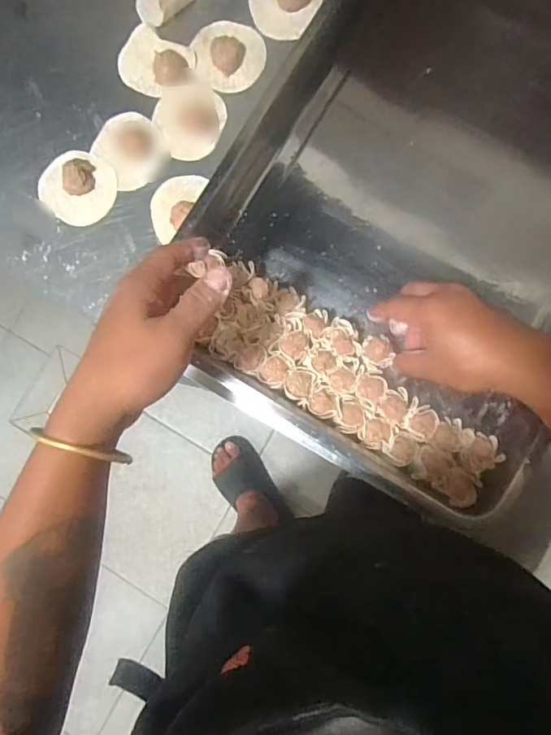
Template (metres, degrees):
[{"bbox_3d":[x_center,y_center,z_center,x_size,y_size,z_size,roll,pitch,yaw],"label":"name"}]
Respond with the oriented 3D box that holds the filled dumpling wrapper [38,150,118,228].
[{"bbox_3d":[-0.219,-0.201,0.536,0.082,0.025,0.076,0,87,2],"label":"filled dumpling wrapper"}]

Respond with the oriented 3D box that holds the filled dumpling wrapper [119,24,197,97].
[{"bbox_3d":[-0.134,-0.334,0.537,0.082,0.019,0.068,30,88,3],"label":"filled dumpling wrapper"}]

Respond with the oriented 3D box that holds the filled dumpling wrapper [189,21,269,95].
[{"bbox_3d":[-0.050,-0.342,0.532,0.074,0.018,0.084,-13,86,1],"label":"filled dumpling wrapper"}]

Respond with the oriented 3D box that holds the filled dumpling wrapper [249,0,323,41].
[{"bbox_3d":[0.010,-0.404,0.536,0.073,0.024,0.077,0,87,2],"label":"filled dumpling wrapper"}]

